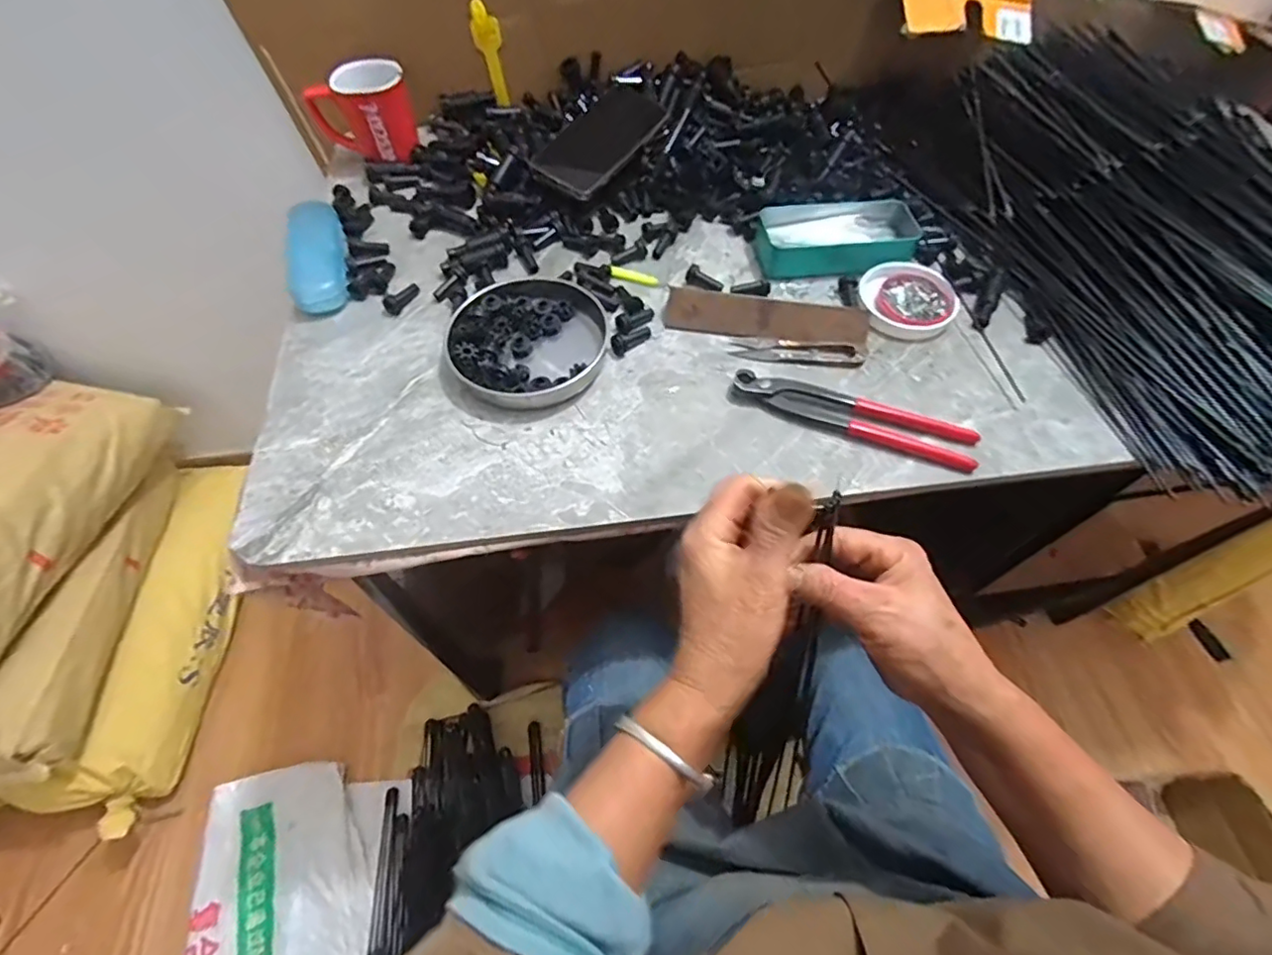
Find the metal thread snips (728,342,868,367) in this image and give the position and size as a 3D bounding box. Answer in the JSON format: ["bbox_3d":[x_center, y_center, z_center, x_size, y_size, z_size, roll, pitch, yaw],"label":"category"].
[{"bbox_3d":[0.144,-0.110,0.509,0.111,0.009,0.022,5,58,4],"label":"metal thread snips"}]

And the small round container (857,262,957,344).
[{"bbox_3d":[0.257,-0.167,0.531,0.085,0.016,0.085,-5,58,-2],"label":"small round container"}]

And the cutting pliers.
[{"bbox_3d":[0.176,-0.052,0.463,0.193,0.015,0.041,17,60,11],"label":"cutting pliers"}]

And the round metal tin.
[{"bbox_3d":[-0.094,-0.122,0.503,0.140,0.023,0.131,0,58,0],"label":"round metal tin"}]

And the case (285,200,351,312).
[{"bbox_3d":[-0.313,-0.222,0.560,0.047,0.032,0.143,-14,59,-8],"label":"case"}]

